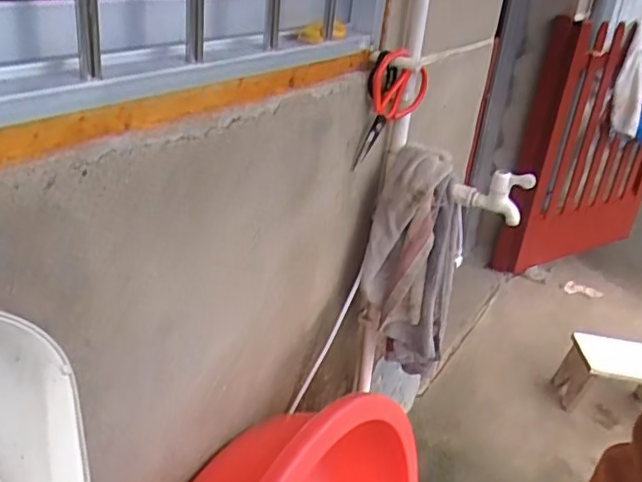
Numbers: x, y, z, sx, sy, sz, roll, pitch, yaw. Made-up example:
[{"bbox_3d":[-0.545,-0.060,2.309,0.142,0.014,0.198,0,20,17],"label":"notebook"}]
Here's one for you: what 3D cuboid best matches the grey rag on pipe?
[{"bbox_3d":[0.153,0.053,1.027,0.150,0.391,0.146,12,27,10],"label":"grey rag on pipe"}]

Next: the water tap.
[{"bbox_3d":[0.258,-0.073,0.924,0.113,0.078,0.039,18,29,20],"label":"water tap"}]

